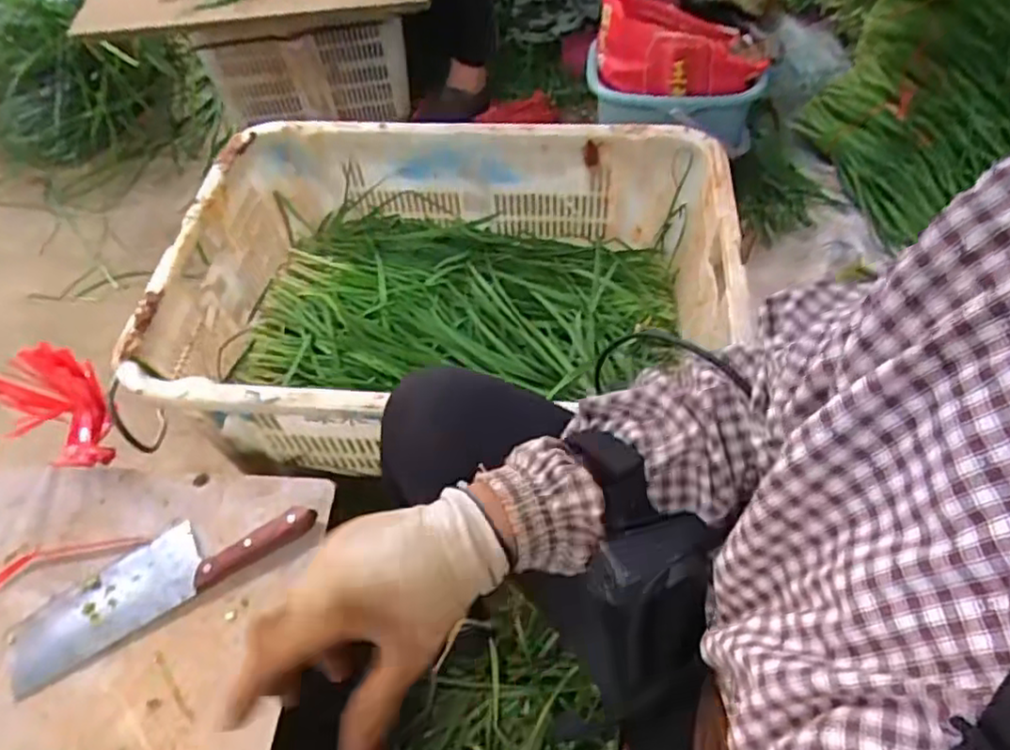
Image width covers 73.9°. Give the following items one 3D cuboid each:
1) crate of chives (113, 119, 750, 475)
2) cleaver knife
[{"bbox_3d":[-0.062,-0.100,0.871,0.650,0.214,0.456,1,55,3],"label":"crate of chives"},{"bbox_3d":[-0.320,0.184,0.626,0.273,0.024,0.078,-30,59,-18],"label":"cleaver knife"}]

